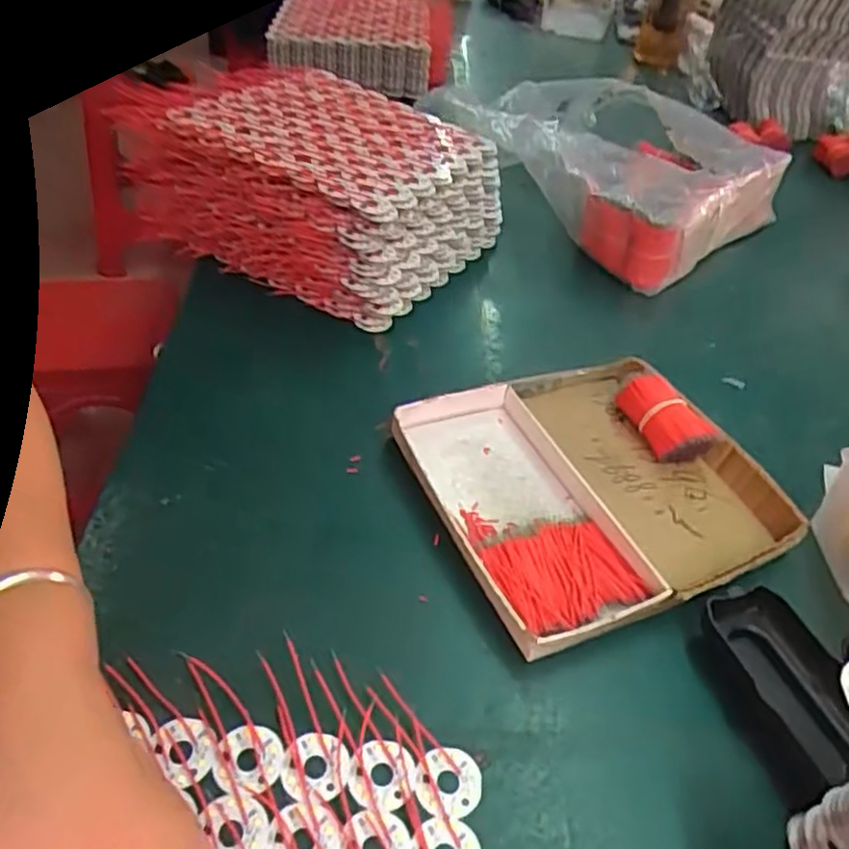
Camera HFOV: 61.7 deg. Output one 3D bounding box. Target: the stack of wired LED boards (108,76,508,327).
[{"bbox_3d":[-0.085,-0.222,0.672,0.265,0.113,0.230,23,46,16],"label":"stack of wired LED boards"}]

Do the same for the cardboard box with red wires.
[{"bbox_3d":[0.108,0.035,0.466,0.212,0.043,0.196,-15,48,-21],"label":"cardboard box with red wires"}]

